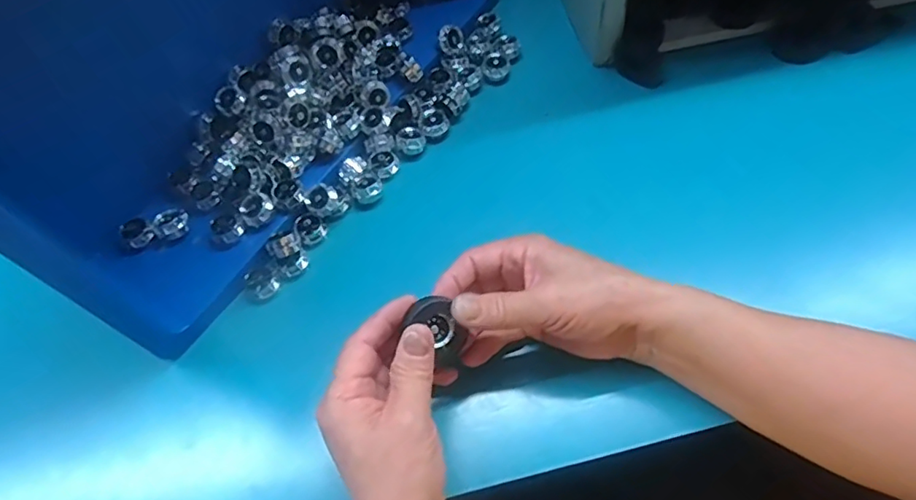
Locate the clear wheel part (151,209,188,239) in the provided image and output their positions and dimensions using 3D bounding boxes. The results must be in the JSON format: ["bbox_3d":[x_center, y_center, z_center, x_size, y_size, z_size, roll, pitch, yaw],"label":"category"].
[{"bbox_3d":[-0.216,-0.021,0.432,0.021,0.013,0.025,39,71,21],"label":"clear wheel part"}]

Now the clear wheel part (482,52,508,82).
[{"bbox_3d":[0.033,-0.165,0.506,0.023,0.013,0.025,-1,62,4],"label":"clear wheel part"}]

